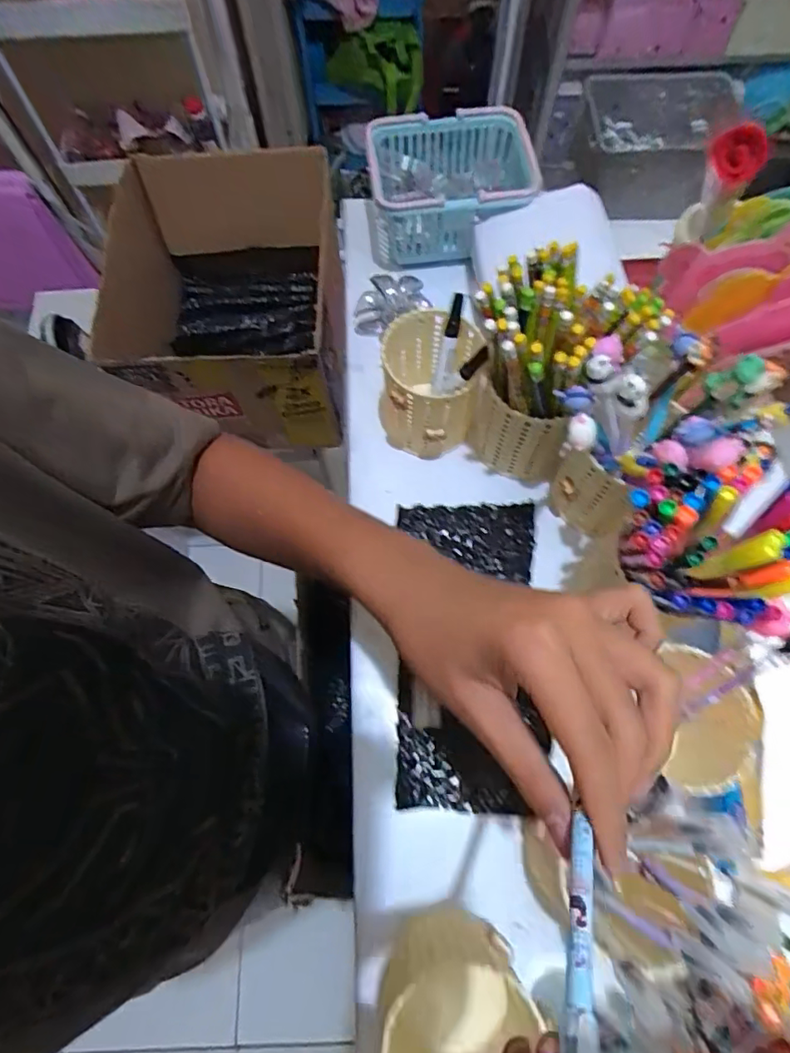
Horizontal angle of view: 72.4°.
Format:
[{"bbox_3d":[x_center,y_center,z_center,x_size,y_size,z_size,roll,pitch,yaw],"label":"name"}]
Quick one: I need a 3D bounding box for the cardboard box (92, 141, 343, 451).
[{"bbox_3d":[-0.256,-0.360,0.895,0.310,0.251,0.376,-2,68,1],"label":"cardboard box"}]

